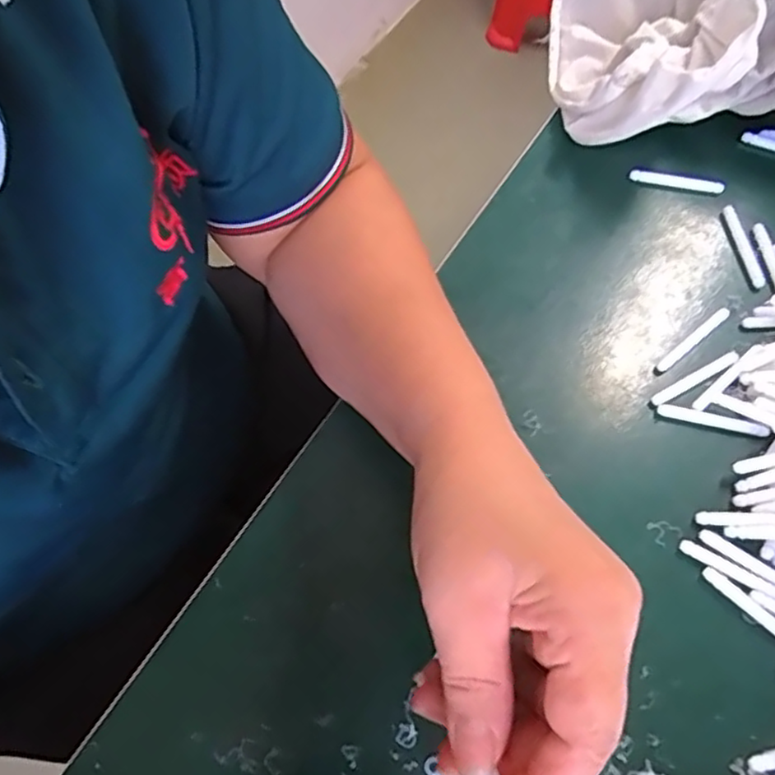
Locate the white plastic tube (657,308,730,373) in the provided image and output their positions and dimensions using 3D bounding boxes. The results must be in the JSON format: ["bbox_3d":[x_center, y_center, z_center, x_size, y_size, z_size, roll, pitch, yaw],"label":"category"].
[{"bbox_3d":[0.179,-0.028,0.377,0.060,0.005,0.007,-37,71,-15],"label":"white plastic tube"}]

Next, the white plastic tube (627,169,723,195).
[{"bbox_3d":[0.189,-0.134,0.420,0.058,0.009,0.008,8,67,4],"label":"white plastic tube"}]

